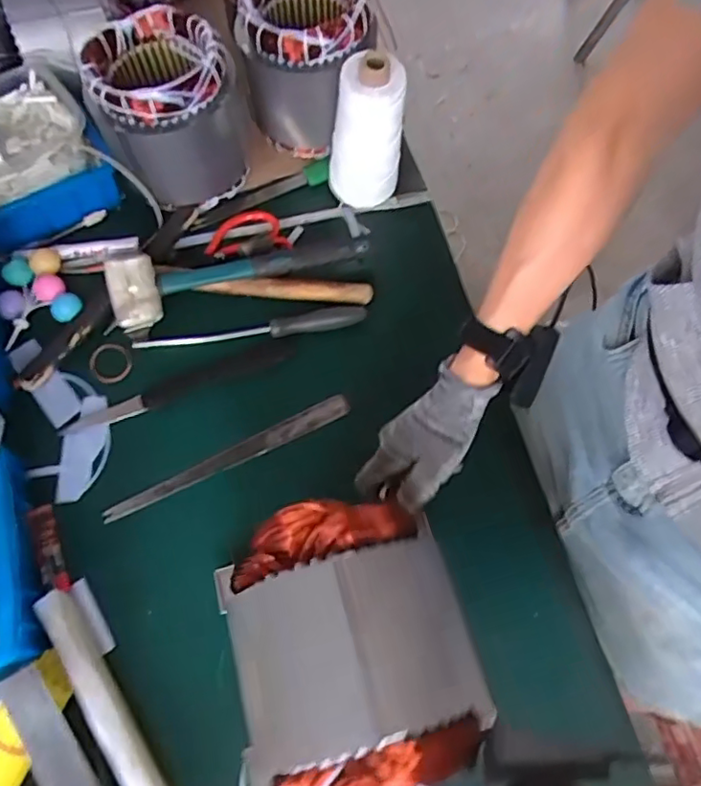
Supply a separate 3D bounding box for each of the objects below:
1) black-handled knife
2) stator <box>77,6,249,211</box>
[{"bbox_3d":[-0.177,-0.006,0.617,0.242,0.014,0.026,-22,67,-10],"label":"black-handled knife"},{"bbox_3d":[-0.193,-0.301,0.646,0.151,0.171,0.121,-21,67,-9],"label":"stator"}]

